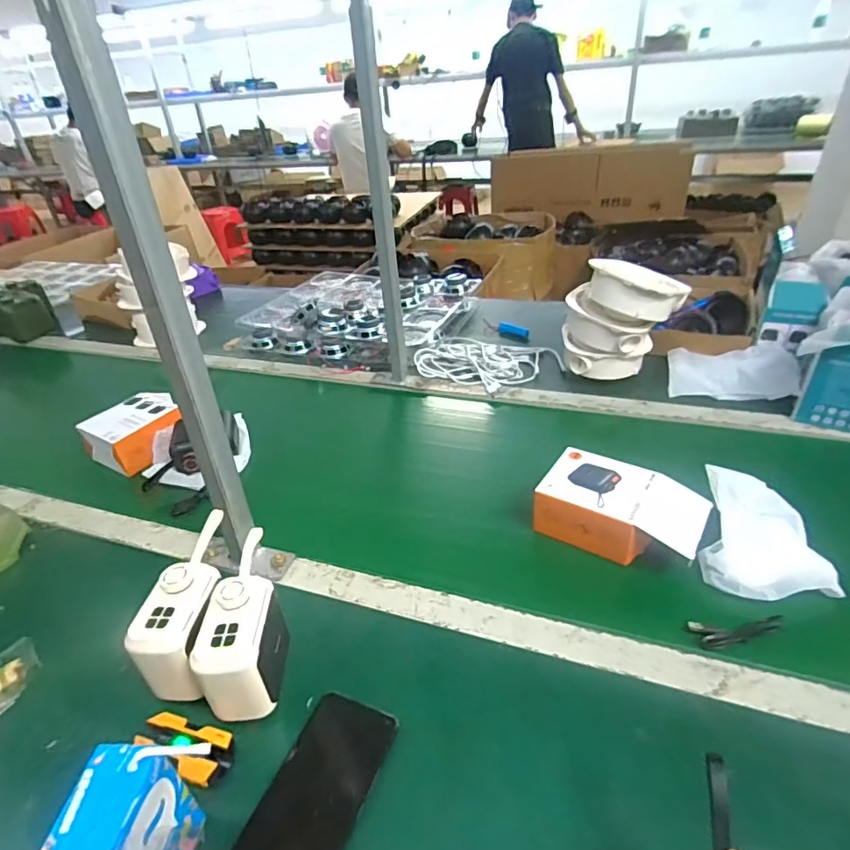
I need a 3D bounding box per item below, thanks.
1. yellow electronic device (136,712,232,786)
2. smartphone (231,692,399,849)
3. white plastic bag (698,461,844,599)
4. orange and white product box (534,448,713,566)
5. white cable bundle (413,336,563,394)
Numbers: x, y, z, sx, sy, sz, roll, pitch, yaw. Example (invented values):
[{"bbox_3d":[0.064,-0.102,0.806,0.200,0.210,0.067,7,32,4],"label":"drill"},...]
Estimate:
[{"bbox_3d":[-0.193,0.261,0.415,0.076,0.023,0.037,7,34,17],"label":"yellow electronic device"},{"bbox_3d":[-0.085,0.280,0.381,0.075,0.005,0.151,11,35,23],"label":"smartphone"},{"bbox_3d":[0.348,0.111,0.526,0.116,0.061,0.122,3,33,11],"label":"white plastic bag"},{"bbox_3d":[0.220,0.099,0.583,0.167,0.067,0.097,17,38,30],"label":"orange and white product box"},{"bbox_3d":[0.118,-0.119,0.949,0.251,0.033,0.181,12,36,24],"label":"white cable bundle"}]

